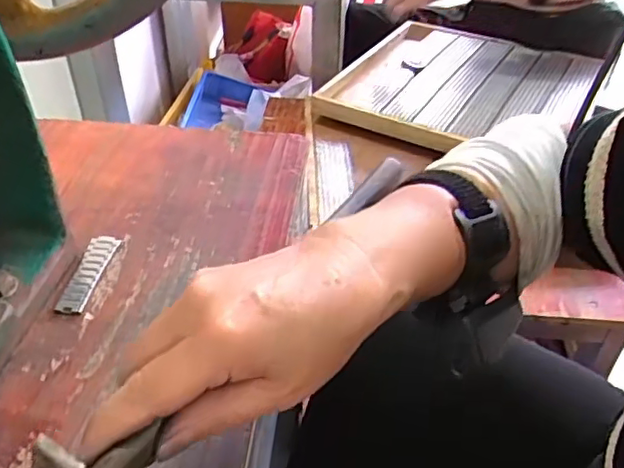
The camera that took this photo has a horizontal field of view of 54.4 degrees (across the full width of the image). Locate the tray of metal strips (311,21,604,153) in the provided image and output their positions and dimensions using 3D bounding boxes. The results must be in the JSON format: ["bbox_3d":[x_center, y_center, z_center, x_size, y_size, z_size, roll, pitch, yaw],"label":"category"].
[{"bbox_3d":[0.267,-0.268,1.059,0.375,0.034,0.408,19,43,21],"label":"tray of metal strips"}]

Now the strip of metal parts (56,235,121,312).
[{"bbox_3d":[-0.153,0.027,0.416,0.020,0.005,0.074,5,40,5],"label":"strip of metal parts"}]

